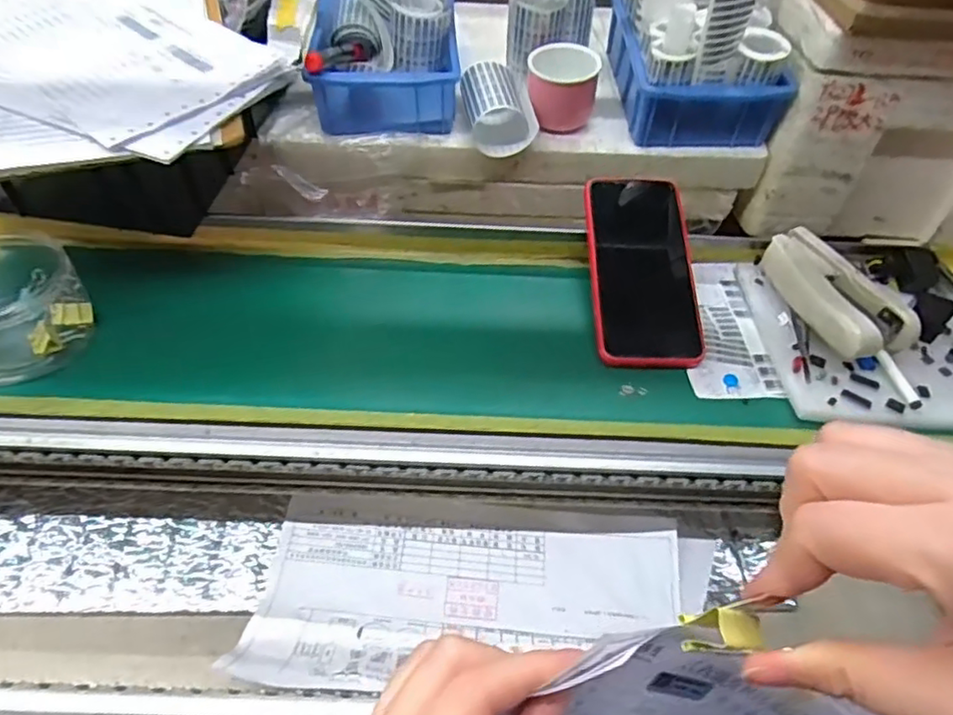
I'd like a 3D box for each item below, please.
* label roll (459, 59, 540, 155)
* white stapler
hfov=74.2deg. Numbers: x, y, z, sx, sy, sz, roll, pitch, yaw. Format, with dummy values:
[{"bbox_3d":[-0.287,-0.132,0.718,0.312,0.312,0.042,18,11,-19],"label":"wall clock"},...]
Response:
[{"bbox_3d":[0.019,-0.222,0.562,0.057,0.045,0.073,-10,53,-11],"label":"label roll"},{"bbox_3d":[0.256,-0.045,0.462,0.047,0.042,0.114,-17,55,-16],"label":"white stapler"}]

